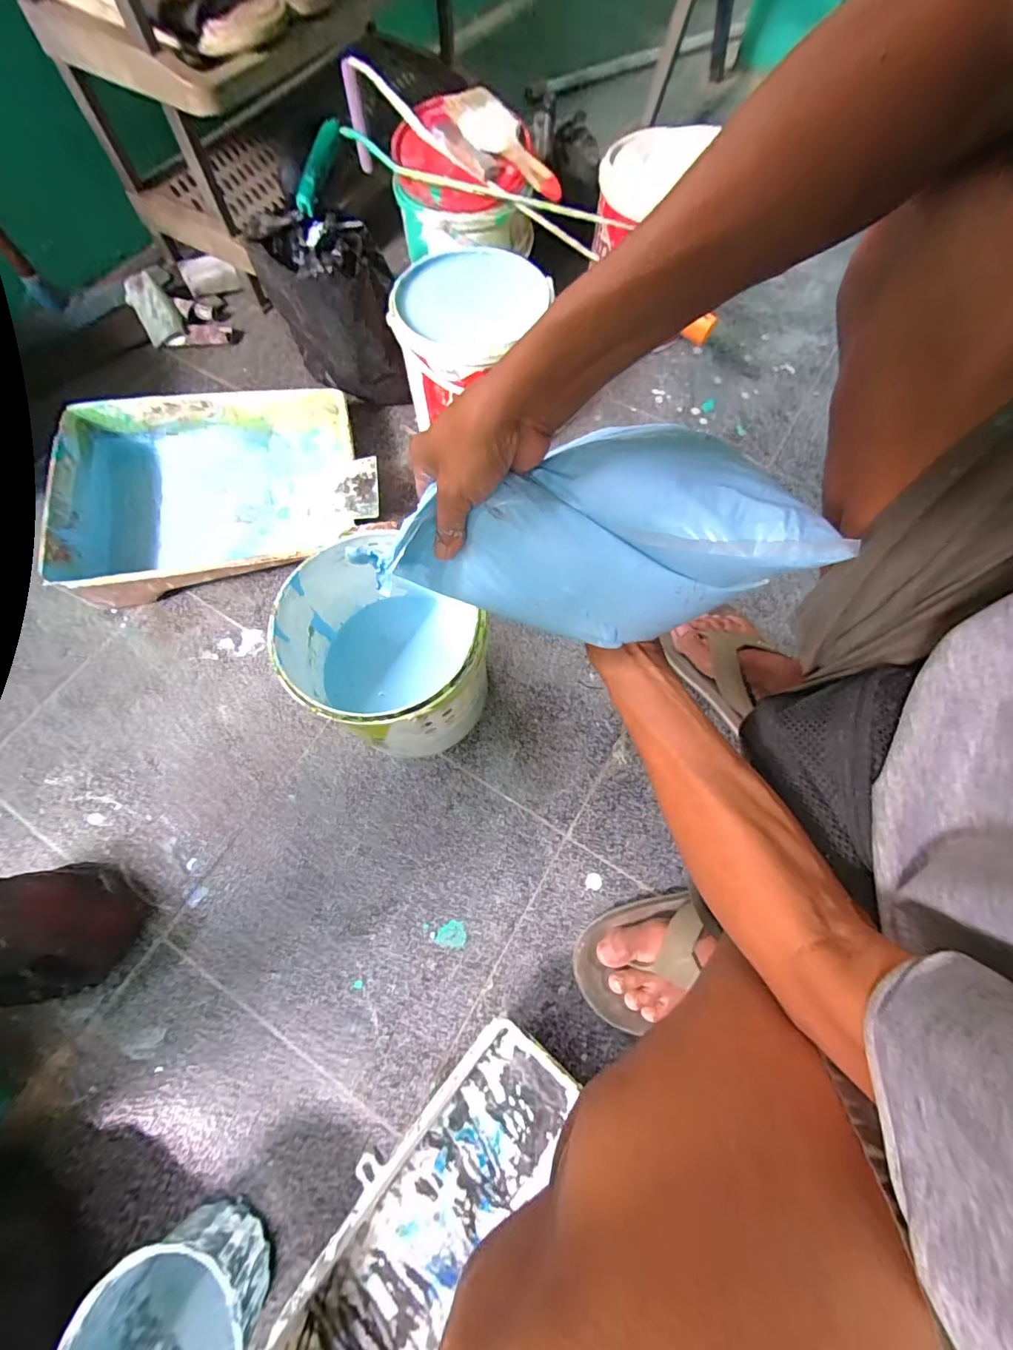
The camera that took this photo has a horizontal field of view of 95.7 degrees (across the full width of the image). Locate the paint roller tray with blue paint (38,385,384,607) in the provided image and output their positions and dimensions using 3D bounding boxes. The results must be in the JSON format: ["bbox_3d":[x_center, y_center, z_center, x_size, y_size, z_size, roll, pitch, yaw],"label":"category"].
[{"bbox_3d":[-0.369,-0.245,0.606,0.379,0.078,0.276,-11,71,-4],"label":"paint roller tray with blue paint"}]

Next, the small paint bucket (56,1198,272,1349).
[{"bbox_3d":[-0.244,0.486,0.342,0.111,0.085,0.120,0,70,0],"label":"small paint bucket"}]

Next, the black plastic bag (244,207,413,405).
[{"bbox_3d":[-0.235,-0.496,0.631,0.147,0.202,0.189,-20,72,-7],"label":"black plastic bag"}]

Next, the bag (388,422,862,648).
[{"bbox_3d":[0.044,-0.094,0.300,0.245,0.097,0.111,0,70,0],"label":"bag"}]

